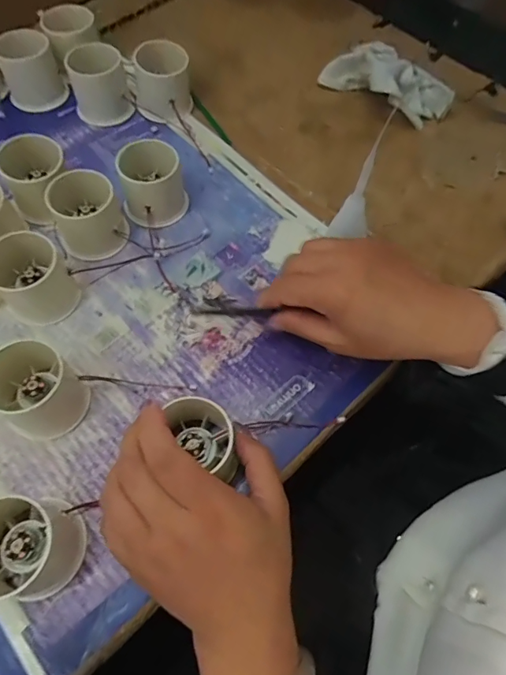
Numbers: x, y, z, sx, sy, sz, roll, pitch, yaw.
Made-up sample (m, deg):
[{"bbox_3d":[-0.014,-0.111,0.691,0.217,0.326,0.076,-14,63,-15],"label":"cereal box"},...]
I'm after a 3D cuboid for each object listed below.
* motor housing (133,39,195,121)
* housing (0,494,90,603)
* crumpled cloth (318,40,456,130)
[{"bbox_3d":[-0.087,-0.245,0.427,0.054,0.052,0.051,-8,65,-7],"label":"motor housing"},{"bbox_3d":[-0.133,0.121,0.255,0.058,0.047,0.054,1,64,-2],"label":"housing"},{"bbox_3d":[0.141,-0.268,0.458,0.069,0.047,0.121,-37,71,-19],"label":"crumpled cloth"}]

